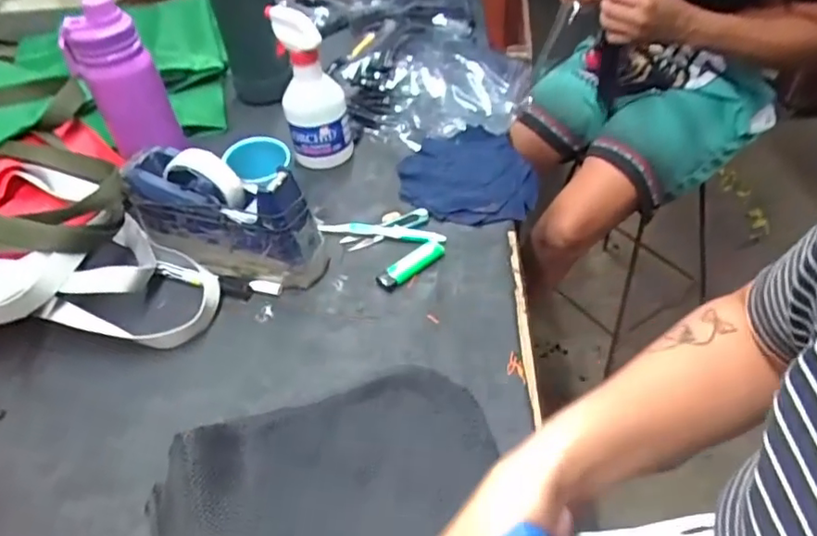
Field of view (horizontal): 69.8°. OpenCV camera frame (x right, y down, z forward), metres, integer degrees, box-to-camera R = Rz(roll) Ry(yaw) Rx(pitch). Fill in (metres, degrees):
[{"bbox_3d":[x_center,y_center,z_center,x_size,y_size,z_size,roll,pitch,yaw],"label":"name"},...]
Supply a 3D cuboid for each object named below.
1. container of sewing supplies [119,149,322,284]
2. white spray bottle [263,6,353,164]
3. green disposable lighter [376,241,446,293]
[{"bbox_3d":[-0.196,-0.053,0.619,0.207,0.122,0.075,17,48,22],"label":"container of sewing supplies"},{"bbox_3d":[-0.120,-0.220,0.737,0.079,0.193,0.072,-12,44,-7],"label":"white spray bottle"},{"bbox_3d":[0.002,-0.003,0.625,0.085,0.009,0.028,-32,50,-26],"label":"green disposable lighter"}]

